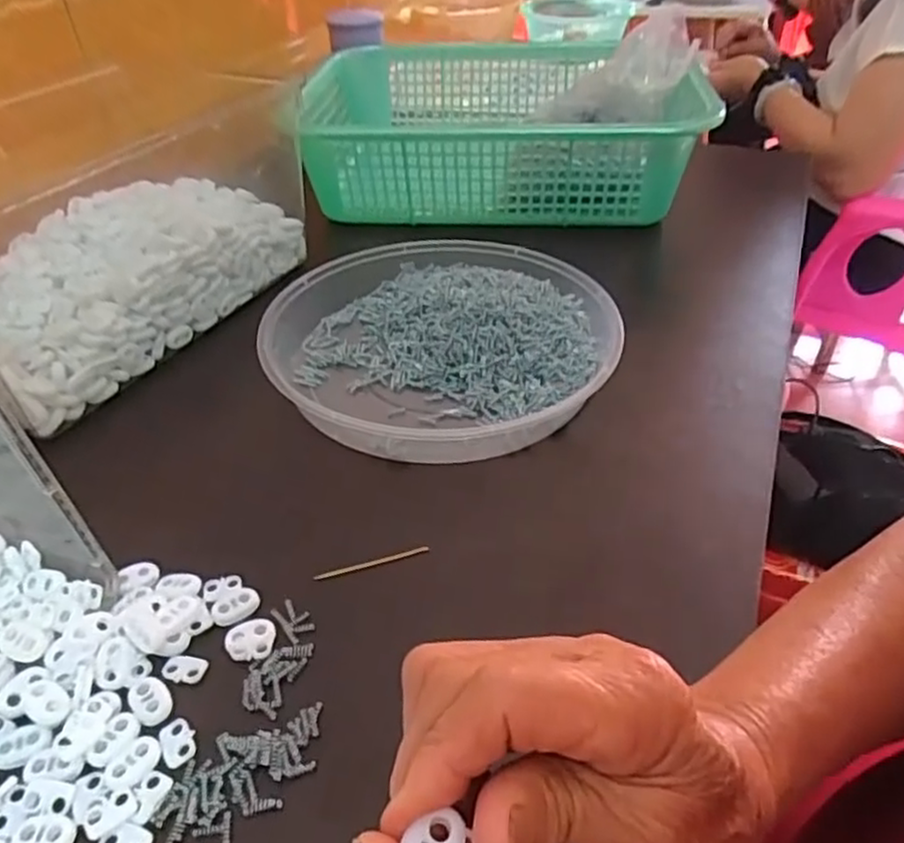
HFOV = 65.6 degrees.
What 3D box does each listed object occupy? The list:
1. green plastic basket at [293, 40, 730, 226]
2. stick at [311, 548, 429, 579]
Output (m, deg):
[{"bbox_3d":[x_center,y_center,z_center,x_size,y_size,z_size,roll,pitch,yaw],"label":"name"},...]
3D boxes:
[{"bbox_3d":[0.039,-0.298,0.706,0.356,0.098,0.321,0,41,1],"label":"green plastic basket"},{"bbox_3d":[-0.041,0.072,0.359,0.059,0.004,0.004,-12,42,-13],"label":"stick"}]

